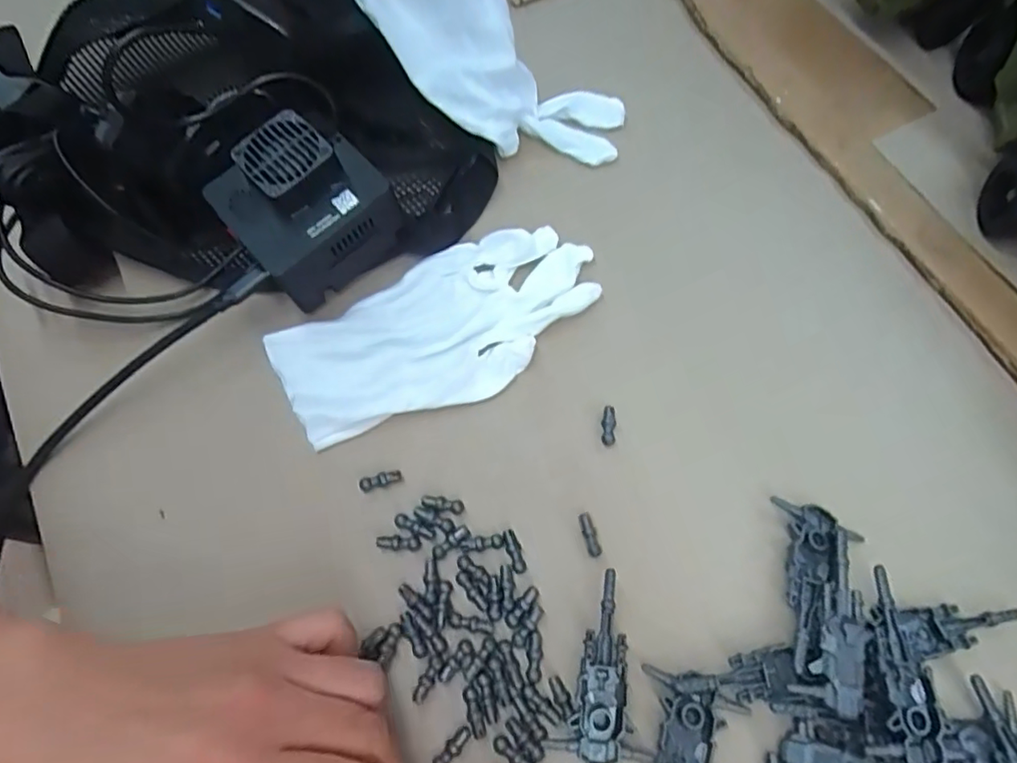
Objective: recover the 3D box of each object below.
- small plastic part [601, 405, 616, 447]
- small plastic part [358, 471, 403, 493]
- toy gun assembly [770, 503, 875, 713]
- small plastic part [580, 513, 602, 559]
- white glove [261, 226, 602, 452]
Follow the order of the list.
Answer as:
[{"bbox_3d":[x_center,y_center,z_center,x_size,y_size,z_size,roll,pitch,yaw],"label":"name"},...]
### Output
[{"bbox_3d":[0.052,0.023,0.322,0.007,0.004,0.022,6,66,1],"label":"small plastic part"},{"bbox_3d":[-0.063,0.049,0.305,0.020,0.004,0.006,-15,67,-8],"label":"small plastic part"},{"bbox_3d":[0.145,0.101,0.281,0.034,0.016,0.088,10,67,3],"label":"toy gun assembly"},{"bbox_3d":[0.040,0.074,0.297,0.007,0.004,0.021,-14,68,-7],"label":"small plastic part"},{"bbox_3d":[-0.034,-0.029,0.335,0.177,0.011,0.084,-30,70,-14],"label":"white glove"}]

